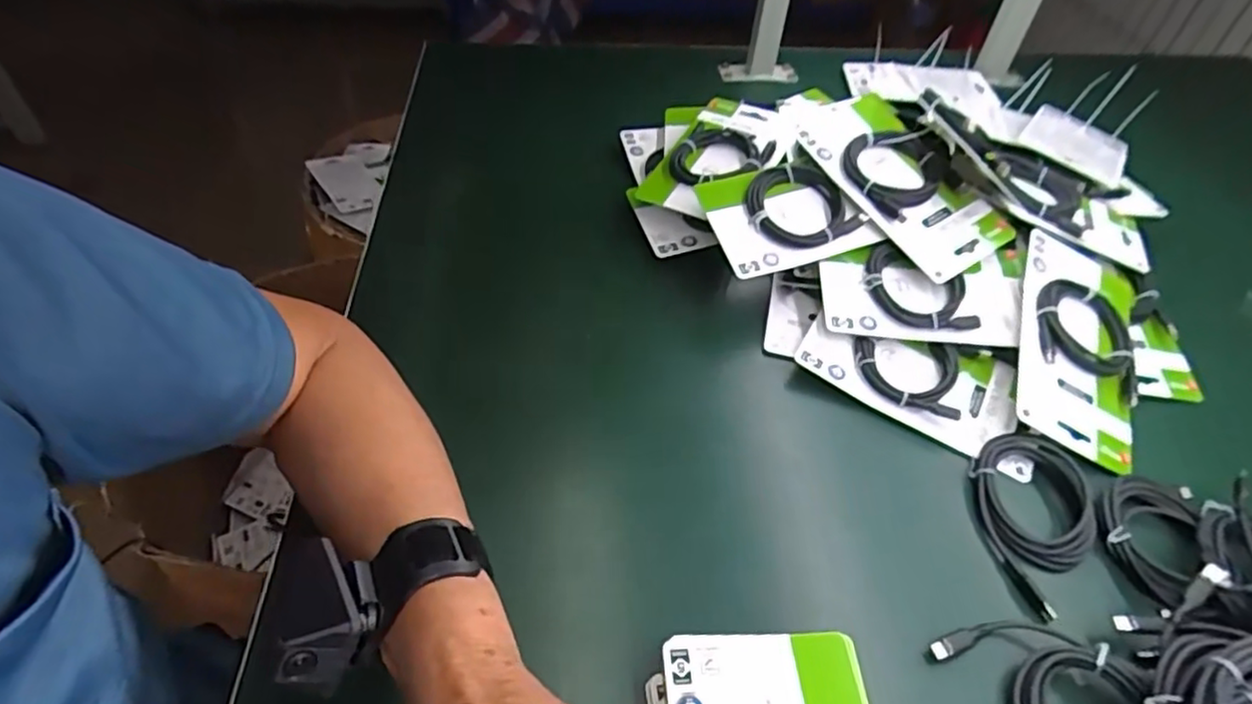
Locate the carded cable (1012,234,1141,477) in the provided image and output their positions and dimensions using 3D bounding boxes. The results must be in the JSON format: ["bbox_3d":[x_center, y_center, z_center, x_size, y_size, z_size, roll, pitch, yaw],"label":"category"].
[{"bbox_3d":[0.345,-0.012,0.497,0.098,0.017,0.187,27,62,-3],"label":"carded cable"}]

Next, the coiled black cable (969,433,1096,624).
[{"bbox_3d":[0.262,0.097,0.422,0.078,0.021,0.124,35,54,26],"label":"coiled black cable"}]

